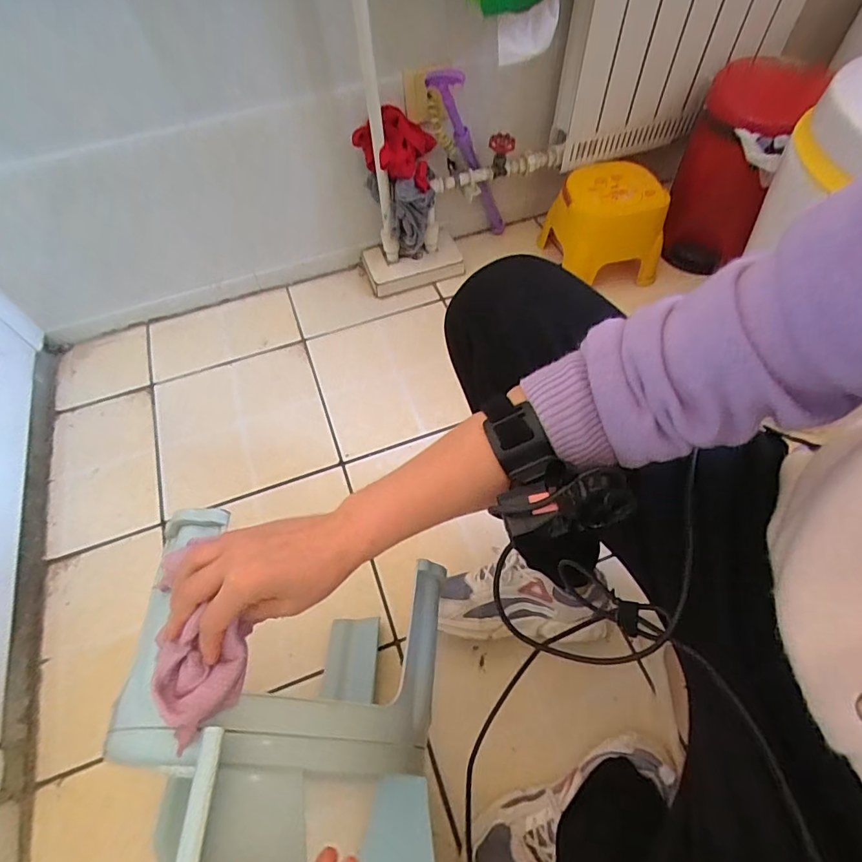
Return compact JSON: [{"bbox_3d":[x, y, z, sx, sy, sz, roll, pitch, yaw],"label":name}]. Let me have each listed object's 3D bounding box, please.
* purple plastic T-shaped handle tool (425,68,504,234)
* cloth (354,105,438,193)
[{"bbox_3d":[0.092,-0.506,0.936,0.050,0.453,0.033,40,95,21],"label":"purple plastic T-shaped handle tool"},{"bbox_3d":[-0.063,-0.495,0.834,0.137,0.132,0.070,-4,59,0],"label":"cloth"}]

